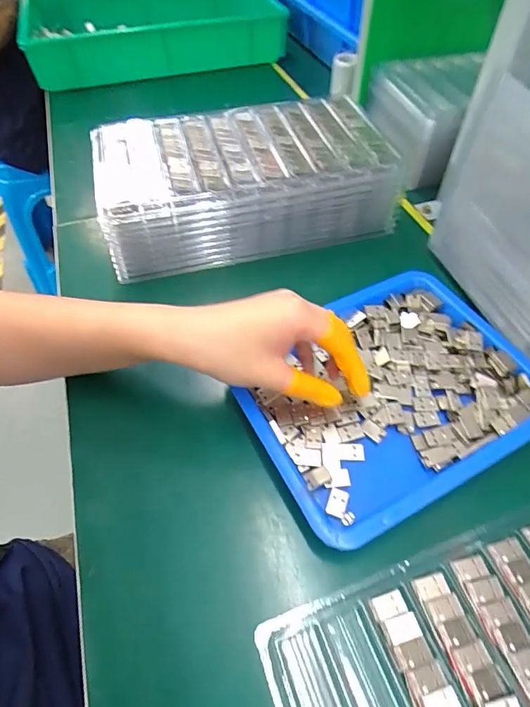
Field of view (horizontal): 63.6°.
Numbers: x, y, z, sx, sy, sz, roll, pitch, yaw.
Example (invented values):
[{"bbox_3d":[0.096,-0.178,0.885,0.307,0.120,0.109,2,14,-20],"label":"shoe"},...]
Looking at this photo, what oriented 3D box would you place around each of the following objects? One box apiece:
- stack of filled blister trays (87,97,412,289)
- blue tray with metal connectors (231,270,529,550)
[{"bbox_3d":[-0.025,-0.188,0.463,0.293,0.078,0.165,-12,55,-7],"label":"stack of filled blister trays"},{"bbox_3d":[0.094,0.027,0.330,0.211,0.021,0.164,-24,58,-16],"label":"blue tray with metal connectors"}]

